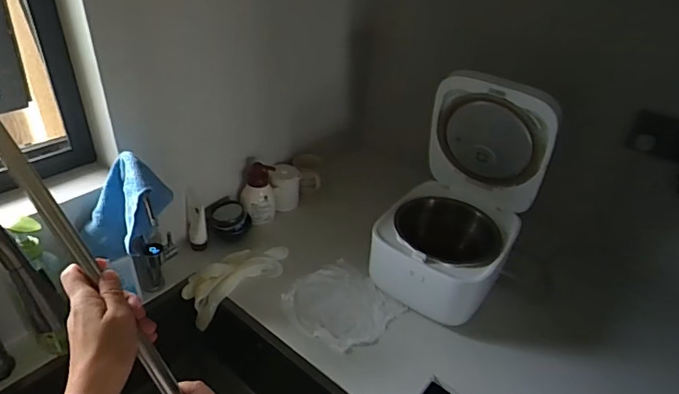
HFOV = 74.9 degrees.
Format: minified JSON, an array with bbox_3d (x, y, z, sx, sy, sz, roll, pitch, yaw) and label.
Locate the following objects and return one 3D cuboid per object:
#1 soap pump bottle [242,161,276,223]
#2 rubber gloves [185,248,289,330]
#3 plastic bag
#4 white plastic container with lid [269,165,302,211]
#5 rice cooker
[{"bbox_3d":[-0.202,-0.005,1.103,0.083,0.143,0.063,-2,34,-11],"label":"soap pump bottle"},{"bbox_3d":[-0.222,0.186,0.996,0.243,0.094,0.100,-17,39,-30],"label":"rubber gloves"},{"bbox_3d":[0.005,0.226,0.940,0.201,0.027,0.207,-25,44,-38],"label":"plastic bag"},{"bbox_3d":[-0.144,-0.025,1.172,0.080,0.121,0.066,1,33,-6],"label":"white plastic container with lid"},{"bbox_3d":[0.239,0.010,0.903,0.254,0.424,0.302,23,37,24],"label":"rice cooker"}]

